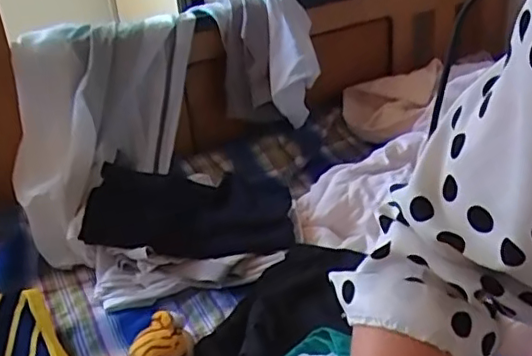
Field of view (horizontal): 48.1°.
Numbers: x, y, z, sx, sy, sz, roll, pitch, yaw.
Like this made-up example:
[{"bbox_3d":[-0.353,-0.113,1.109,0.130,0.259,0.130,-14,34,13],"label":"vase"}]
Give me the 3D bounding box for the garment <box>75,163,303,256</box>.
[{"bbox_3d":[-0.096,0.036,0.788,0.251,0.091,0.132,-3,26,3],"label":"garment"}]

